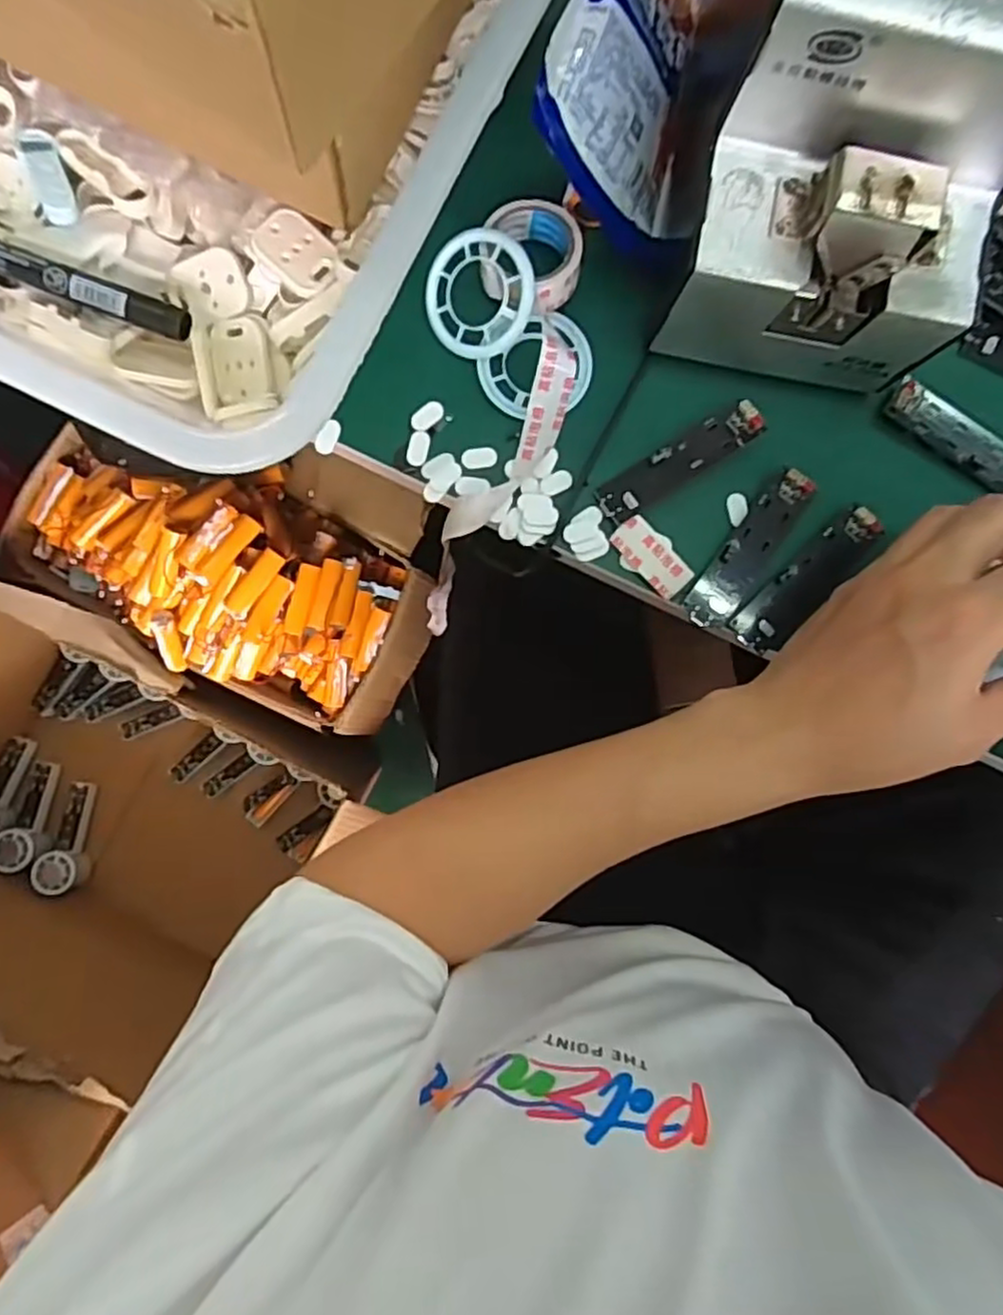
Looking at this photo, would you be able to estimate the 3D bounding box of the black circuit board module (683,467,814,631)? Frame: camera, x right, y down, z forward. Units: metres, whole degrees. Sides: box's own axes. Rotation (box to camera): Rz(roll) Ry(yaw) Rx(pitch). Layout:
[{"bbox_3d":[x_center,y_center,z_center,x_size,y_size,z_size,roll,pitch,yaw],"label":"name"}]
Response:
[{"bbox_3d":[0.129,-0.055,0.369,0.026,0.007,0.091,35,89,-1],"label":"black circuit board module"}]

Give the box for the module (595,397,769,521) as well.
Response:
[{"bbox_3d":[0.092,-0.101,0.367,0.091,0.010,0.021,-32,90,-5],"label":"module"}]

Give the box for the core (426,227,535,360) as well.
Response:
[{"bbox_3d":[-0.010,-0.181,0.356,0.055,0.006,0.058,5,106,20],"label":"core"}]

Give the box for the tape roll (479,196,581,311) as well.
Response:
[{"bbox_3d":[0.015,-0.201,0.363,0.048,0.021,0.052,0,87,-4],"label":"tape roll"}]

